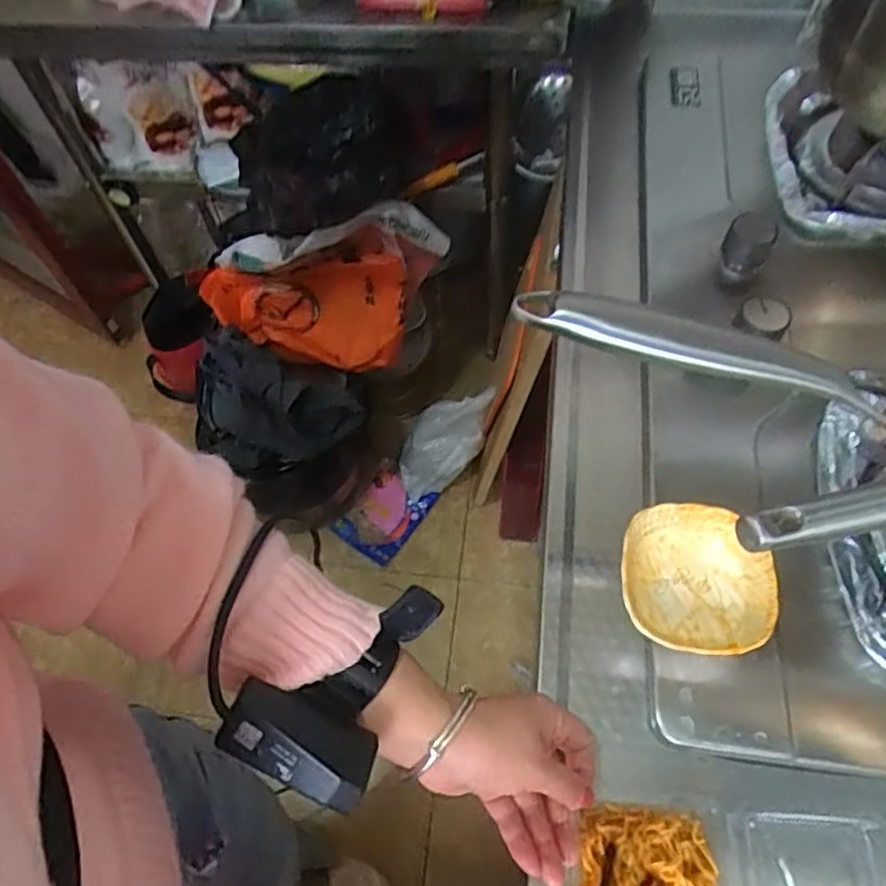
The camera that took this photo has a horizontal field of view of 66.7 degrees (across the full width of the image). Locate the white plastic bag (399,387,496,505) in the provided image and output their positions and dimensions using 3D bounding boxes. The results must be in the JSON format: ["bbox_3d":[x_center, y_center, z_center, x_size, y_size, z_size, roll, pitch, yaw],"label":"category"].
[{"bbox_3d":[0.001,0.000,1.324,0.128,0.277,0.040,28,27,-14],"label":"white plastic bag"}]

